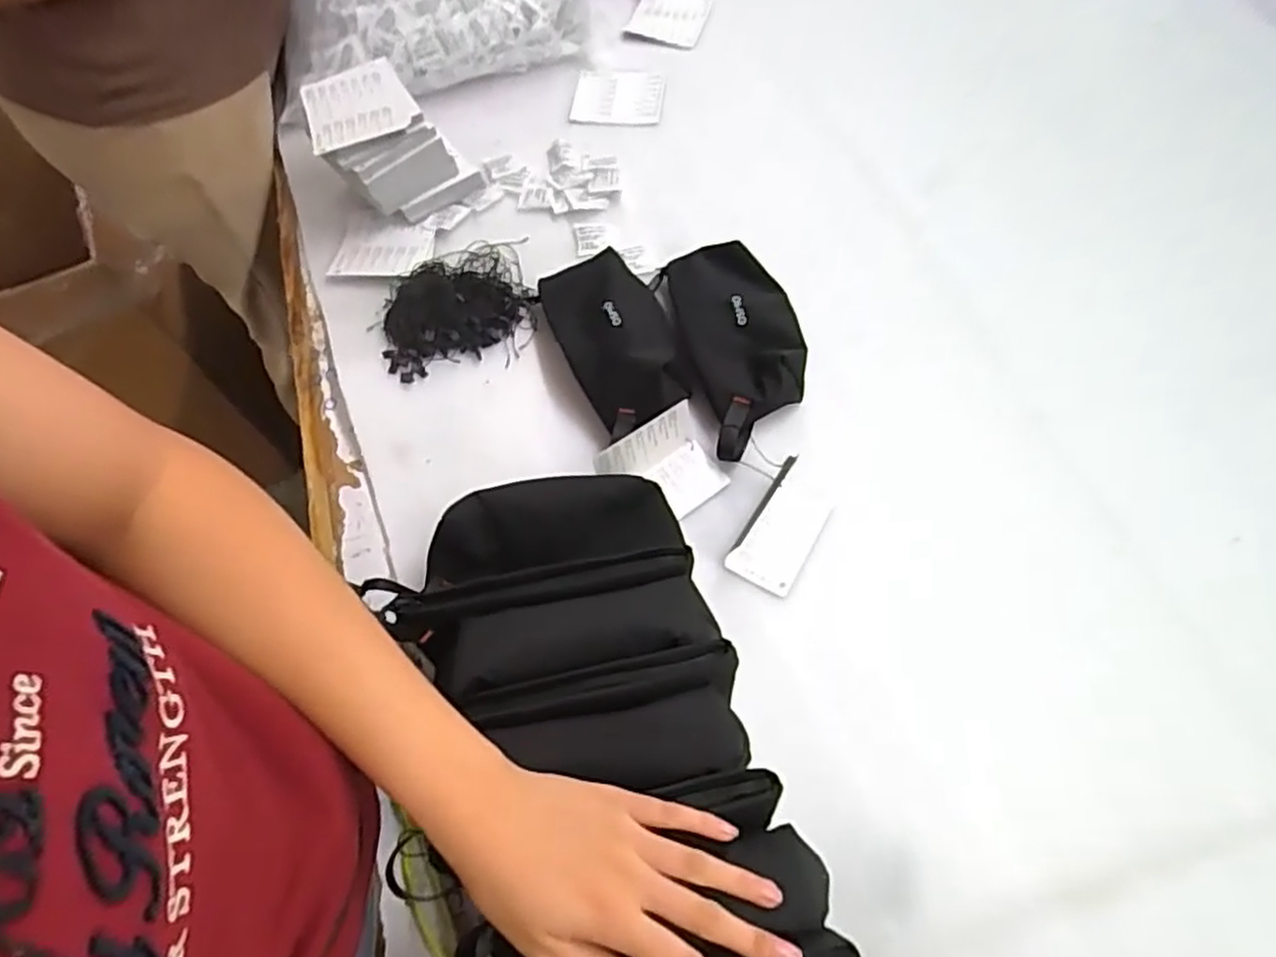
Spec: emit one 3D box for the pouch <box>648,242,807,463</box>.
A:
[{"bbox_3d":[0.089,-0.122,0.637,0.100,0.041,0.215,-11,61,-2],"label":"pouch"}]

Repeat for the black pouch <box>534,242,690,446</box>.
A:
[{"bbox_3d":[-0.018,-0.123,0.639,0.094,0.047,0.207,-23,62,-9],"label":"black pouch"}]

